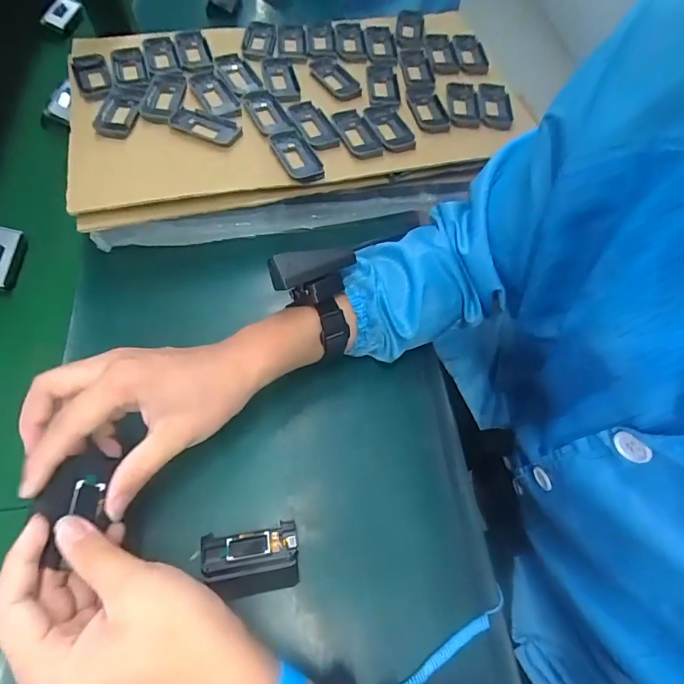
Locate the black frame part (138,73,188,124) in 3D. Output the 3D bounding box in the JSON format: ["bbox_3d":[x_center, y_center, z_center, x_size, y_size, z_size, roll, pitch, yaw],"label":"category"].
[{"bbox_3d":[-0.200,-0.272,0.505,0.043,0.008,0.080,3,60,-1],"label":"black frame part"}]

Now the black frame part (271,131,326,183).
[{"bbox_3d":[-0.048,-0.196,0.475,0.034,0.007,0.076,-23,64,-14],"label":"black frame part"}]

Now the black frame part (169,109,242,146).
[{"bbox_3d":[-0.144,-0.230,0.483,0.075,0.007,0.038,22,62,10],"label":"black frame part"}]

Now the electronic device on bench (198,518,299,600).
[{"bbox_3d":[-0.068,0.165,0.344,0.070,0.025,0.046,-9,61,-7],"label":"electronic device on bench"}]

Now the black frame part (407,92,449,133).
[{"bbox_3d":[0.100,-0.270,0.528,0.041,0.006,0.071,-3,60,-4],"label":"black frame part"}]

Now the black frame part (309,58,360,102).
[{"bbox_3d":[-0.009,-0.317,0.546,0.039,0.008,0.077,-27,65,-16],"label":"black frame part"}]

